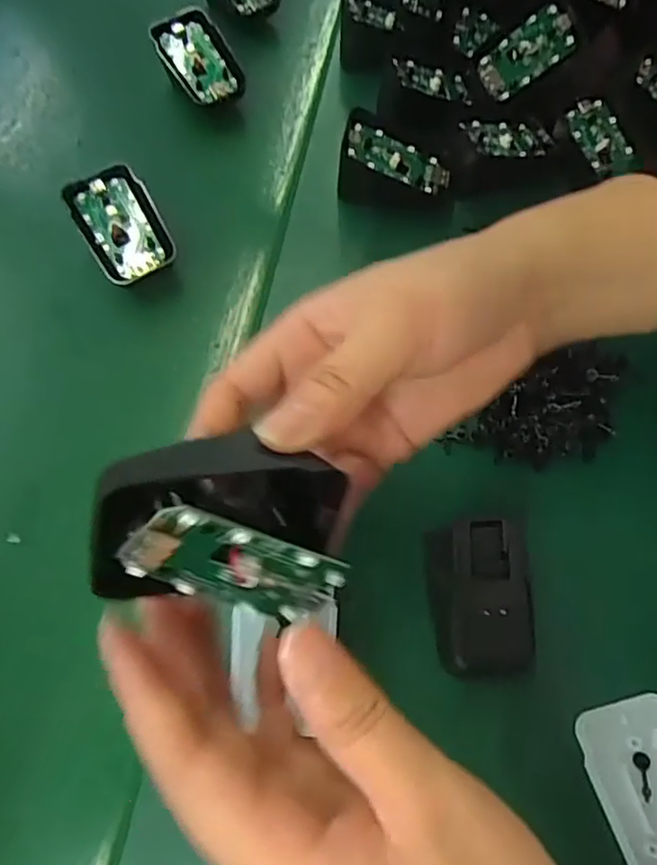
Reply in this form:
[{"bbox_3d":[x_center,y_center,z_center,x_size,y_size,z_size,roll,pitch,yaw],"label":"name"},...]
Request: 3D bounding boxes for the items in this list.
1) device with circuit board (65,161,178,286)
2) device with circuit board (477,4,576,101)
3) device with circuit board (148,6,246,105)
[{"bbox_3d":[-0.119,-0.119,0.354,0.044,0.011,0.067,-27,85,-11],"label":"device with circuit board"},{"bbox_3d":[0.129,-0.247,0.400,0.062,0.005,0.032,-34,100,9],"label":"device with circuit board"},{"bbox_3d":[-0.090,-0.256,0.422,0.042,0.012,0.068,-29,88,-7],"label":"device with circuit board"}]

